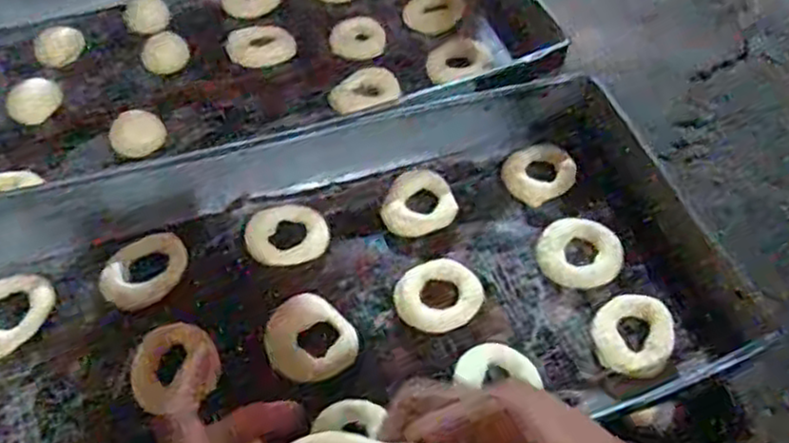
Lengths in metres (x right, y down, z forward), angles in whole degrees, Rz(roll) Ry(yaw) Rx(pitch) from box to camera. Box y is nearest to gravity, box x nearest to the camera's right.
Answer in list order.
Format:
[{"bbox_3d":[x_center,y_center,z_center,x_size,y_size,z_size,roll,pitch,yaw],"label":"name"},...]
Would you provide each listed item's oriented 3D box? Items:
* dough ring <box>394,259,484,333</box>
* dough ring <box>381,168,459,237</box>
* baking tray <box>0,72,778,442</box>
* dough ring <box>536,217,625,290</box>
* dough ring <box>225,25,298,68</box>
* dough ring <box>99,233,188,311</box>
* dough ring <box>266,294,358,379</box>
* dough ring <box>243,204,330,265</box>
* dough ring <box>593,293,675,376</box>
[{"bbox_3d":[0.042,0.071,0.713,0.081,0.014,0.069,-21,55,-14],"label":"dough ring"},{"bbox_3d":[0.025,-0.020,0.785,0.077,0.014,0.087,-12,53,-7],"label":"dough ring"},{"bbox_3d":[-0.115,0.077,0.699,0.840,0.095,0.453,-17,54,-11],"label":"baking tray"},{"bbox_3d":[0.186,0.029,0.745,0.081,0.012,0.082,3,53,4],"label":"dough ring"},{"bbox_3d":[-0.169,-0.223,0.942,0.086,0.022,0.056,-5,53,-2],"label":"dough ring"},{"bbox_3d":[-0.244,0.050,0.732,0.061,0.026,0.085,32,58,21],"label":"dough ring"},{"bbox_3d":[-0.077,0.107,0.681,0.082,0.019,0.076,-1,52,1],"label":"dough ring"},{"bbox_3d":[-0.109,0.013,0.760,0.083,0.013,0.067,-5,53,-2],"label":"dough ring"},{"bbox_3d":[0.221,0.102,0.684,0.072,0.014,0.081,16,55,13],"label":"dough ring"}]

